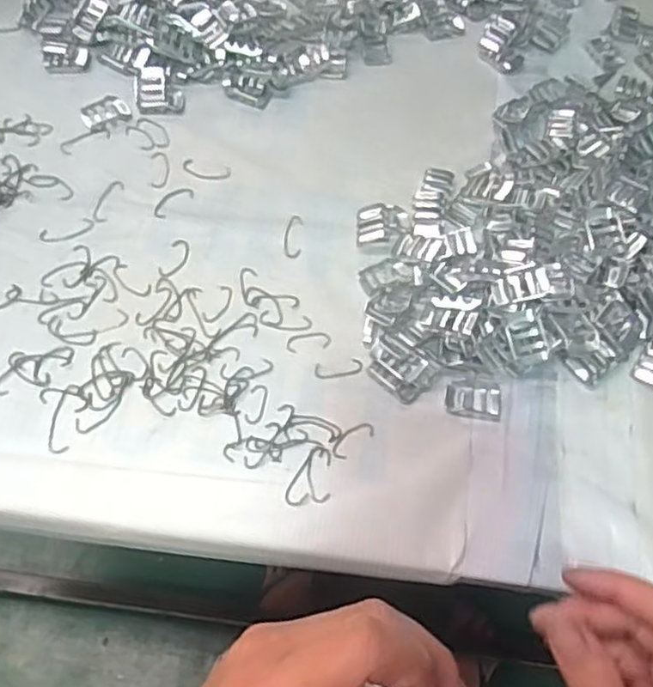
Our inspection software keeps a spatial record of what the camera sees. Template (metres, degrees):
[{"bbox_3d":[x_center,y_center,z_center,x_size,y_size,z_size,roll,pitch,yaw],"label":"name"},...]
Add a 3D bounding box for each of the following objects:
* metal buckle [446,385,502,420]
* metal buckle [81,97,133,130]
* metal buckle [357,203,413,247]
[{"bbox_3d":[0.102,0.041,0.475,0.038,0.004,0.023,7,63,2],"label":"metal buckle"},{"bbox_3d":[-0.189,-0.198,0.585,0.040,0.004,0.028,-21,65,-12],"label":"metal buckle"},{"bbox_3d":[0.045,-0.096,0.535,0.044,0.014,0.034,-7,63,-5],"label":"metal buckle"}]

